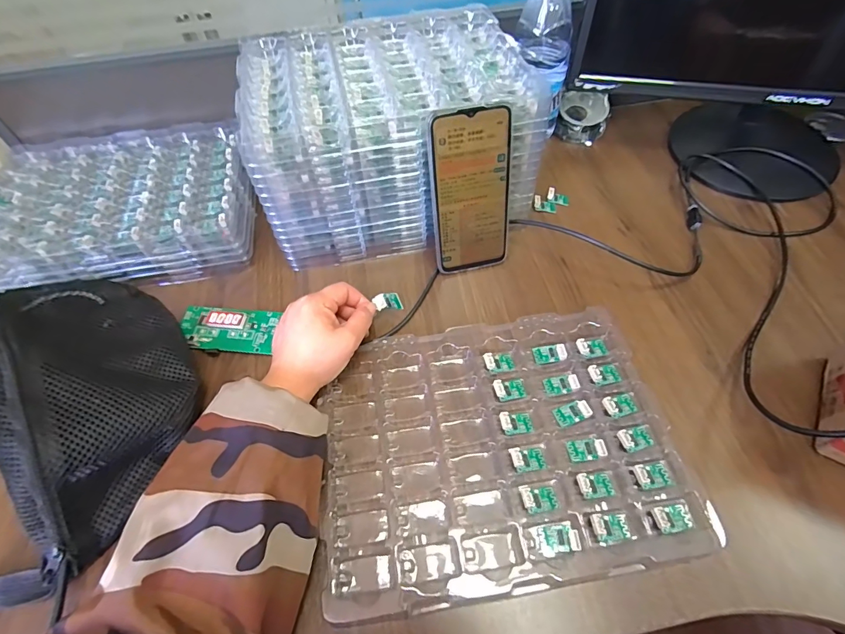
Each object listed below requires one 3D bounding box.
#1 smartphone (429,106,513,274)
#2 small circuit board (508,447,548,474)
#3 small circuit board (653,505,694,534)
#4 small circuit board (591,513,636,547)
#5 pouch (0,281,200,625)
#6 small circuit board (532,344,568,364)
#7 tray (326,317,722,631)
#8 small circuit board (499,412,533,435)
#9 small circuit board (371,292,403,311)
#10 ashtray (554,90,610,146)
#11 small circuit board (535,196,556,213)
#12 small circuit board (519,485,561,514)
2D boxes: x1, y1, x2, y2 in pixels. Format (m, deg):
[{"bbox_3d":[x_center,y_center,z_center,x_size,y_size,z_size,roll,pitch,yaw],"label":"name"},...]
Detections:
[{"bbox_3d":[0.049,-0.116,0.410,0.077,0.162,0.005,-11,40,-6],"label":"smartphone"},{"bbox_3d":[0.085,0.114,0.336,0.028,0.006,0.019,-10,55,-3],"label":"small circuit board"},{"bbox_3d":[0.184,0.148,0.307,0.026,0.005,0.017,-8,55,-2],"label":"small circuit board"},{"bbox_3d":[0.138,0.153,0.305,0.027,0.006,0.020,-11,56,-4],"label":"small circuit board"},{"bbox_3d":[-0.268,0.049,0.341,0.126,0.078,0.265,-23,57,-12],"label":"pouch"},{"bbox_3d":[0.119,0.035,0.392,0.028,0.007,0.020,-3,55,1],"label":"small circuit board"},{"bbox_3d":[0.060,0.098,0.344,0.275,0.020,0.213,-9,55,-3],"label":"tray"},{"bbox_3d":[0.079,0.089,0.353,0.026,0.008,0.018,-5,55,0],"label":"small circuit board"},{"bbox_3d":[-0.033,-0.015,0.412,0.028,0.005,0.017,-4,93,8],"label":"small circuit board"},{"bbox_3d":[0.221,-0.274,0.578,0.067,0.047,0.056,12,57,11],"label":"ashtray"},{"bbox_3d":[0.149,-0.137,0.508,0.028,0.010,0.015,19,59,16],"label":"small circuit board"},{"bbox_3d":[0.090,0.138,0.319,0.028,0.008,0.018,-9,55,-2],"label":"small circuit board"}]

